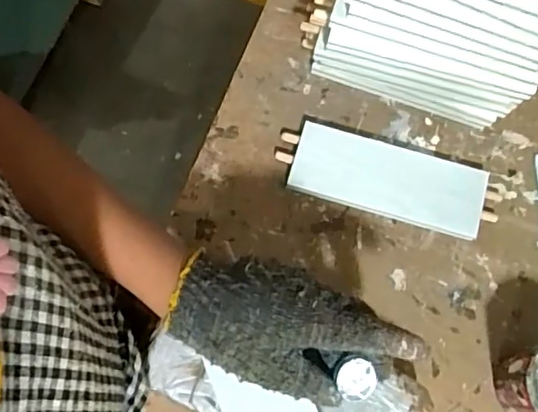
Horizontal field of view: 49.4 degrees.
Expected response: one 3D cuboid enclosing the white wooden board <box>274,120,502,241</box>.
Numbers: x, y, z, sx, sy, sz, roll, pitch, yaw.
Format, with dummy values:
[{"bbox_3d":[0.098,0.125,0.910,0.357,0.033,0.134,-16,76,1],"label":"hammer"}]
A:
[{"bbox_3d":[0.107,-0.024,0.532,0.195,0.017,0.064,16,76,2],"label":"white wooden board"}]

